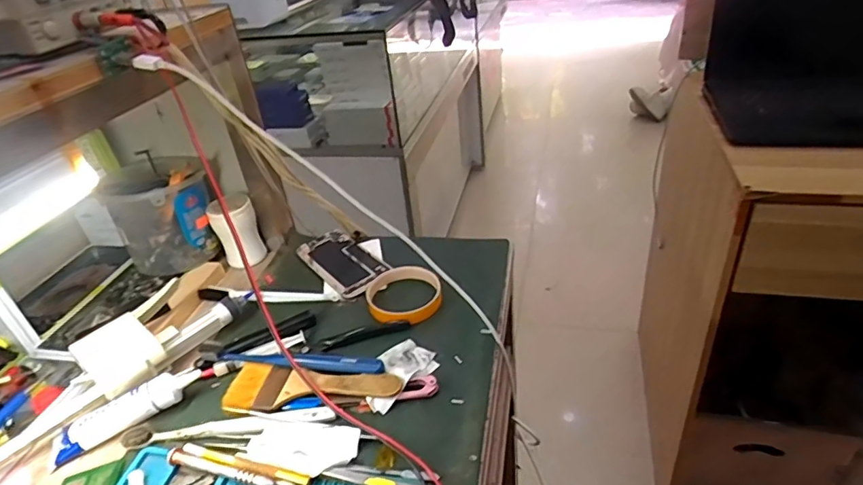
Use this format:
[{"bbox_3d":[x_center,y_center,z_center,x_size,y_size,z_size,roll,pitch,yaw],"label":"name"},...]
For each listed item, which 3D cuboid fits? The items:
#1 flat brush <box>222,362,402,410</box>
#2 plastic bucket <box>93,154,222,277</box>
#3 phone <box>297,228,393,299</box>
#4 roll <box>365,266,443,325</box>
[{"bbox_3d":[-0.112,0.135,0.472,0.162,0.009,0.052,2,34,13],"label":"flat brush"},{"bbox_3d":[-0.335,-0.033,0.652,0.108,0.113,0.110,-5,33,3],"label":"plastic bucket"},{"bbox_3d":[-0.113,0.023,0.653,0.071,0.015,0.152,-28,39,-29],"label":"phone"},{"bbox_3d":[-0.030,0.058,0.572,0.081,0.019,0.077,-5,33,3],"label":"roll"}]

